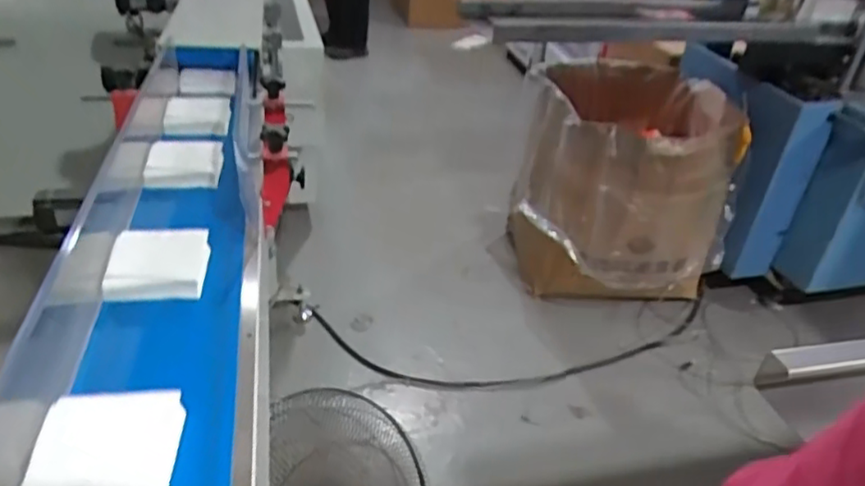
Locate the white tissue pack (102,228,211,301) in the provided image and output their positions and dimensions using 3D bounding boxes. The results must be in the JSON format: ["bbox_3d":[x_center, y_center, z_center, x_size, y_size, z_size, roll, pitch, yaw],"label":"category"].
[{"bbox_3d":[-0.327,0.023,0.761,0.106,0.026,0.109,-3,34,-12],"label":"white tissue pack"}]

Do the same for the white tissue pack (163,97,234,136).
[{"bbox_3d":[-0.411,-0.227,1.123,0.108,0.041,0.082,2,33,-6],"label":"white tissue pack"}]

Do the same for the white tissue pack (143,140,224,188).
[{"bbox_3d":[-0.378,-0.125,0.978,0.102,0.019,0.130,-1,34,-10],"label":"white tissue pack"}]

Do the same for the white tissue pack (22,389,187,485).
[{"bbox_3d":[-0.270,0.173,0.532,0.107,0.029,0.104,-1,34,-10],"label":"white tissue pack"}]

